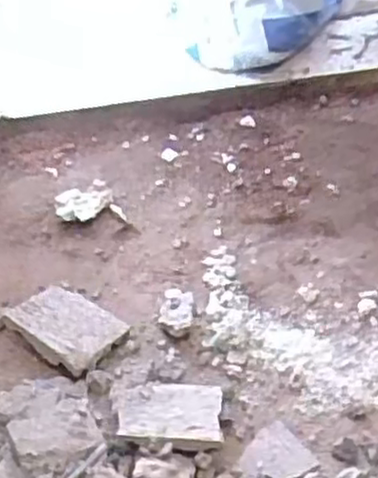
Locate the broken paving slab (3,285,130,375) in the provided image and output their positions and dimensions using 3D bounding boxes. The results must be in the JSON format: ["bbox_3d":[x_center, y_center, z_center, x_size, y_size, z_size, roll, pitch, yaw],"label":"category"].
[{"bbox_3d":[-0.123,0.089,0.758,0.106,0.031,0.077,25,50,27],"label":"broken paving slab"}]

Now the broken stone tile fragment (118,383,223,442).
[{"bbox_3d":[-0.016,0.151,0.666,0.089,0.006,0.074,4,25,-2],"label":"broken stone tile fragment"}]

